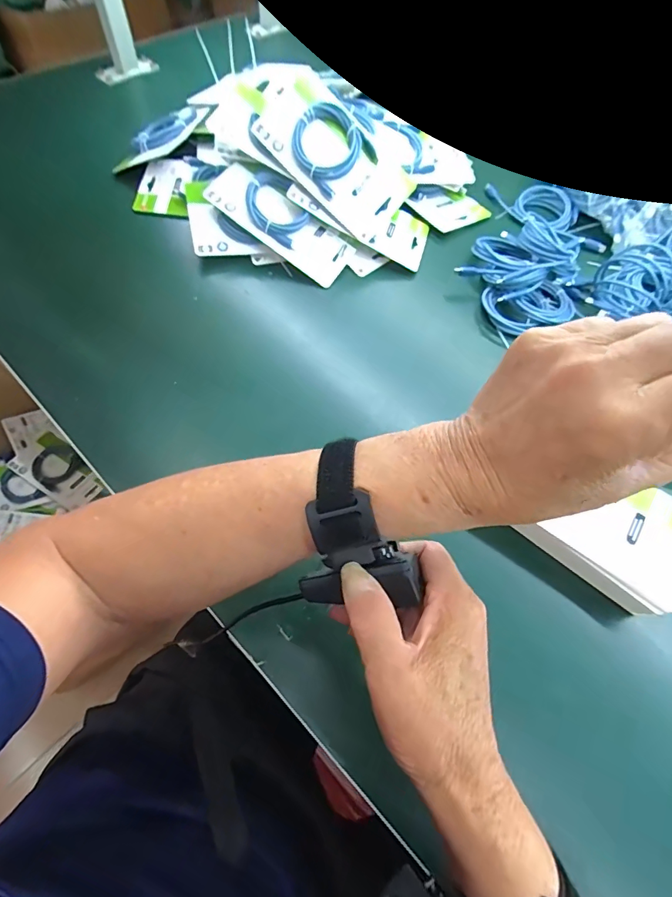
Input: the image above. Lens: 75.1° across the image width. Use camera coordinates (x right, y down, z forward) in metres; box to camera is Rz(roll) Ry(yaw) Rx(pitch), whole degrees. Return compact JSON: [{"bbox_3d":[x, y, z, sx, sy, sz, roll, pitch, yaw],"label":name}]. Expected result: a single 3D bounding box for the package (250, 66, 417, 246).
[{"bbox_3d":[0.000,-0.345,0.517,0.184,0.025,0.102,41,90,-11],"label":"package"}]

